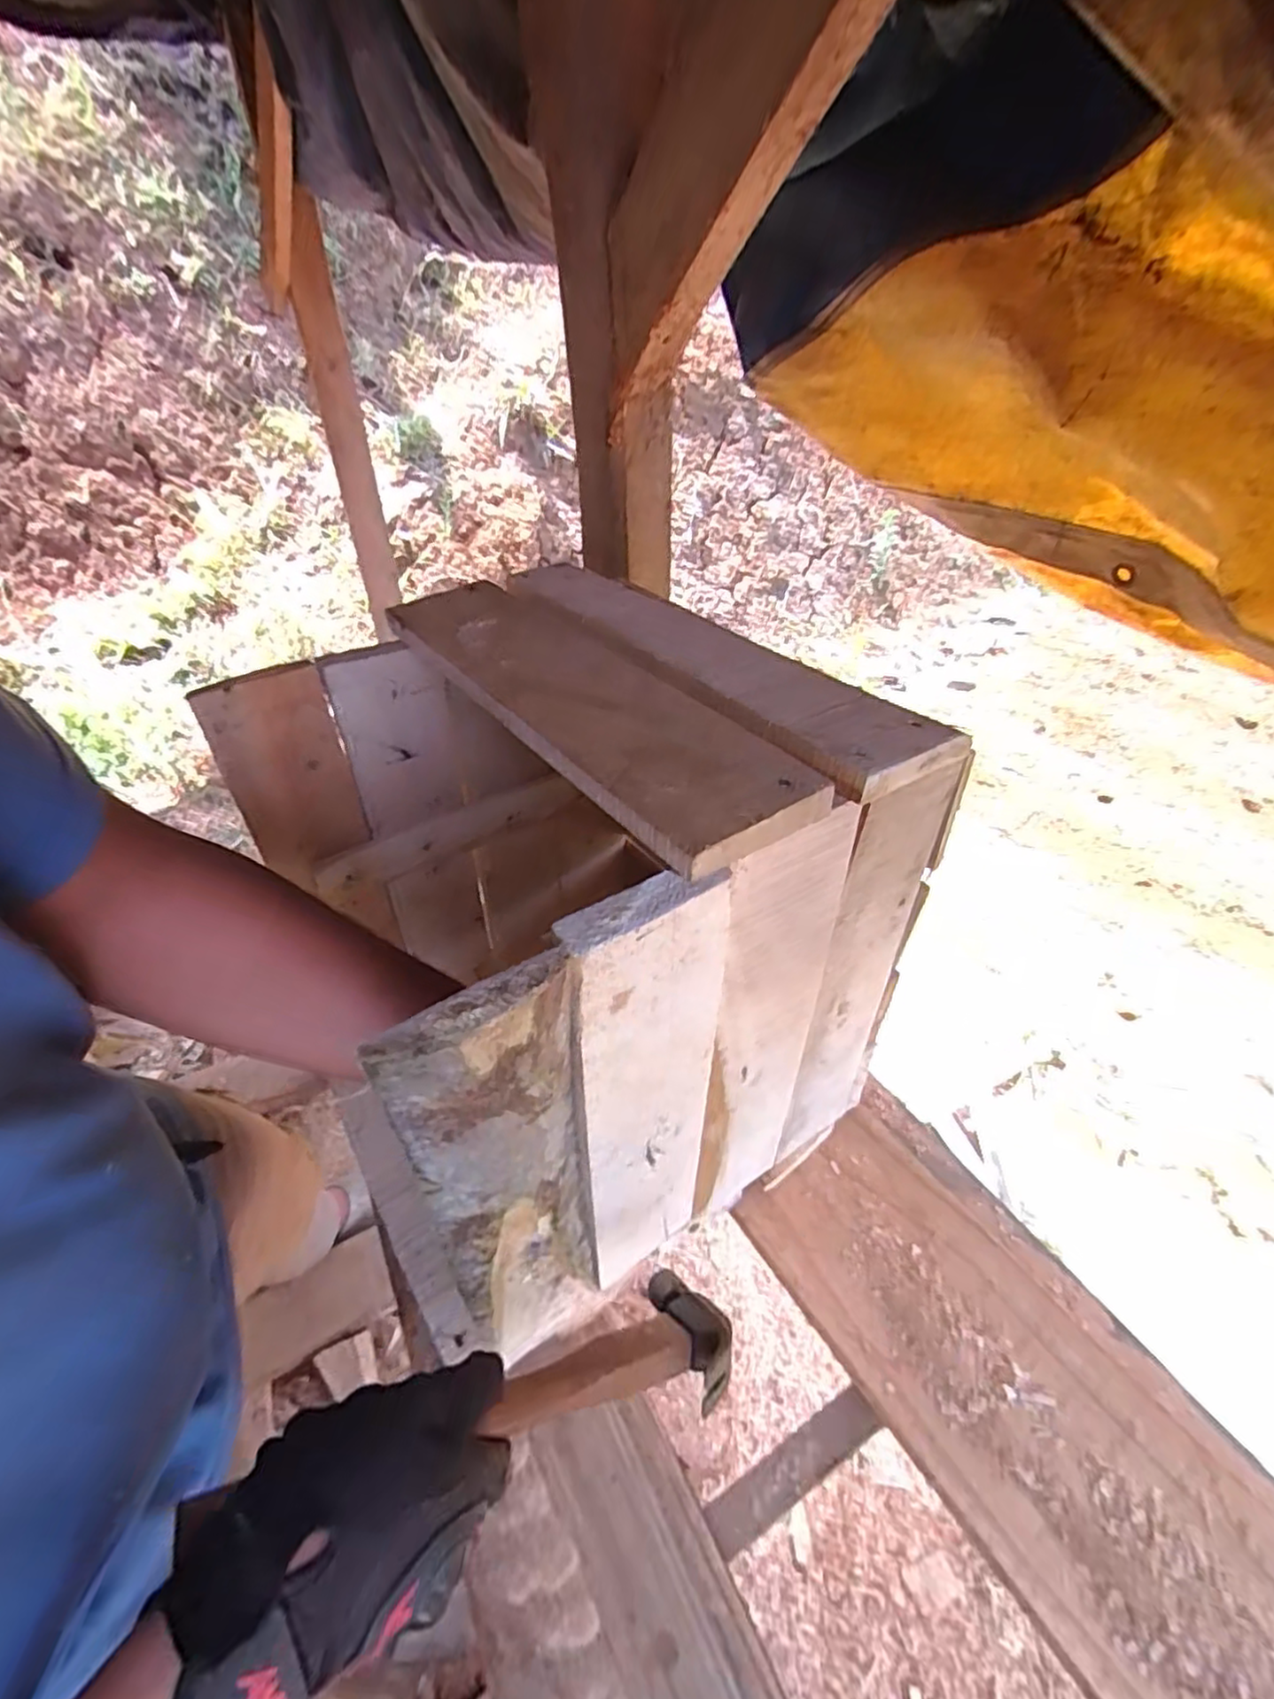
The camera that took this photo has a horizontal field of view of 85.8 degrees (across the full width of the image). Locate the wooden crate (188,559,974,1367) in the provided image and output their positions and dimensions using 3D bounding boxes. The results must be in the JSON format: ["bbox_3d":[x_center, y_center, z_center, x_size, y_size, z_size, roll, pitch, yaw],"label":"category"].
[{"bbox_3d":[-0.056,0.035,0.532,0.348,0.348,0.384,-27,45,-26],"label":"wooden crate"}]

